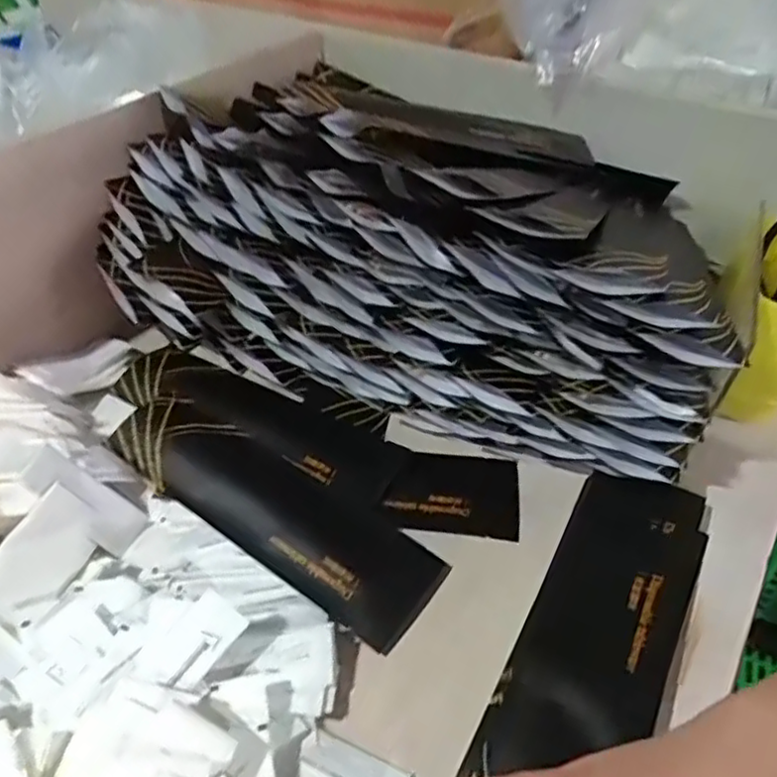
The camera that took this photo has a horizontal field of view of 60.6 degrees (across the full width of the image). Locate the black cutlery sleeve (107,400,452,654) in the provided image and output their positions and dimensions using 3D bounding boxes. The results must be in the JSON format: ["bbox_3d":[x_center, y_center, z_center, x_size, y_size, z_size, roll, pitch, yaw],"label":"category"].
[{"bbox_3d":[-0.089,0.085,0.493,0.267,0.014,0.082,29,46,19],"label":"black cutlery sleeve"}]

